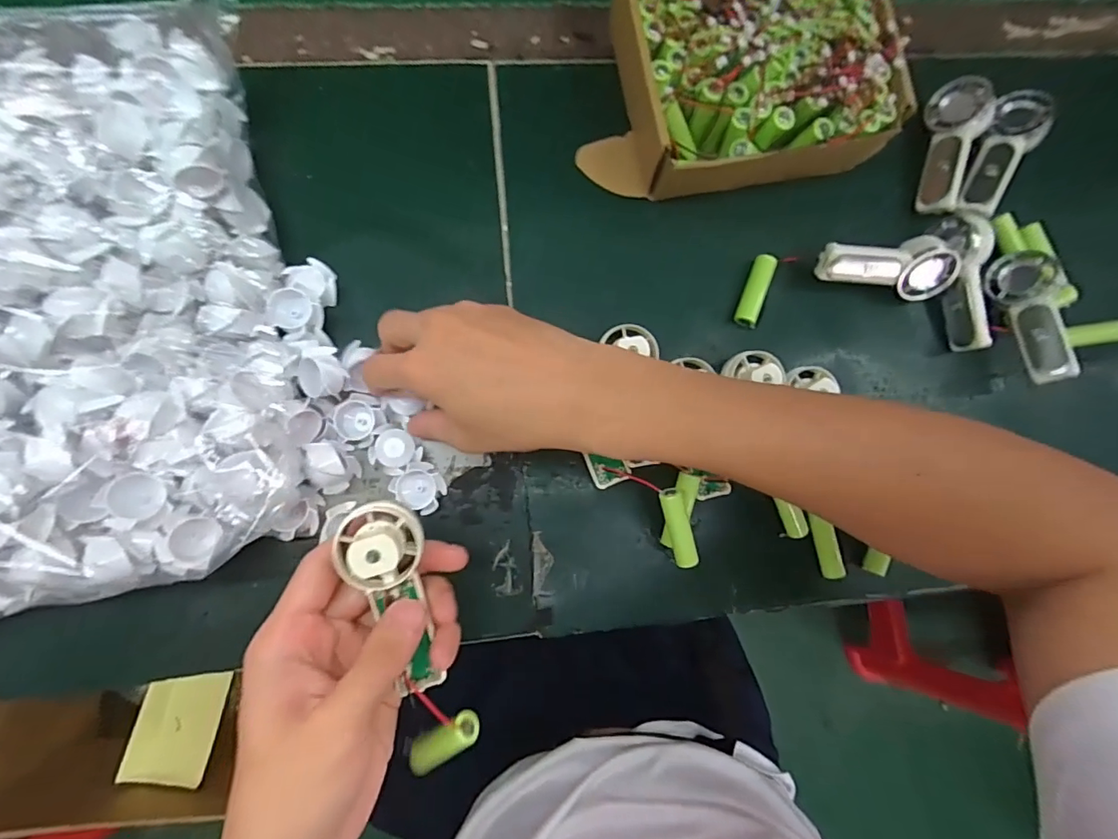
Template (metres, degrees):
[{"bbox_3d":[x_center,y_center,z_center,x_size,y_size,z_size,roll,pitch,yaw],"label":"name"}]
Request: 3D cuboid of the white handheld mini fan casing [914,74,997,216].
[{"bbox_3d":[0.284,-0.195,0.378,0.018,0.038,0.092,5,93,-42],"label":"white handheld mini fan casing"}]

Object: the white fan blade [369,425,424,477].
[{"bbox_3d":[-0.105,0.020,0.332,0.032,0.014,0.027,36,82,0],"label":"white fan blade"}]

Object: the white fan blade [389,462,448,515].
[{"bbox_3d":[-0.088,0.044,0.334,0.031,0.016,0.028,41,82,1],"label":"white fan blade"}]

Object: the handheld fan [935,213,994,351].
[{"bbox_3d":[0.280,-0.098,0.365,0.027,0.035,0.099,-4,84,-5],"label":"handheld fan"}]

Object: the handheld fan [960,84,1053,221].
[{"bbox_3d":[0.315,-0.189,0.373,0.032,0.017,0.093,31,100,40],"label":"handheld fan"}]

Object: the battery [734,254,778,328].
[{"bbox_3d":[0.137,-0.089,0.364,0.015,0.011,0.051,21,82,-2],"label":"battery"}]

